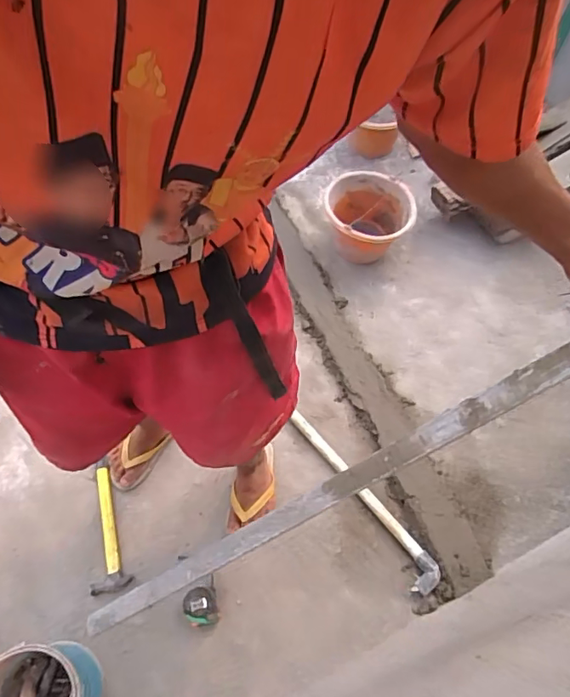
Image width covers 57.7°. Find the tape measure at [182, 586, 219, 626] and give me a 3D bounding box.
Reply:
[{"bbox_3d":[-0.178,0.551,1.097,0.073,0.040,0.078,-8,59,-6],"label":"tape measure"}]

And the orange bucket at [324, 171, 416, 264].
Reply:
[{"bbox_3d":[0.237,-0.373,1.510,0.237,0.209,0.225,0,59,-1],"label":"orange bucket"}]

